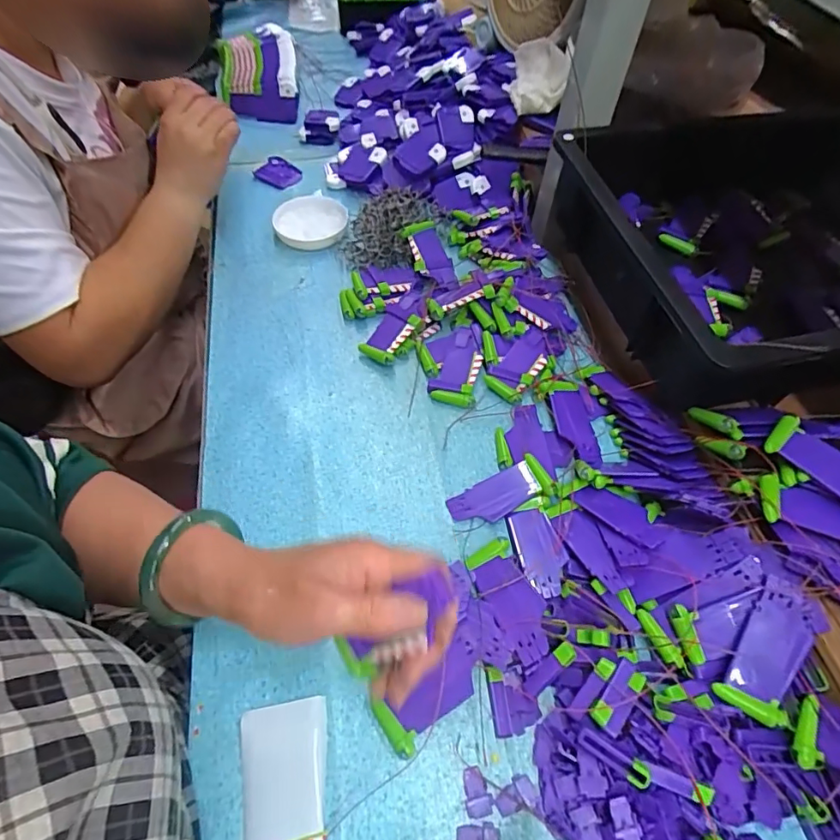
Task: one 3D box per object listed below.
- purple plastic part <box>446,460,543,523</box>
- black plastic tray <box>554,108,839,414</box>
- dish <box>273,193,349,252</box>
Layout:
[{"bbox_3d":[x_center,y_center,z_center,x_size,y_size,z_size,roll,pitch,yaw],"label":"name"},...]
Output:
[{"bbox_3d":[0.064,0.067,0.439,0.079,0.004,0.037,-23,58,-2],"label":"purple plastic part"},{"bbox_3d":[0.367,-0.169,0.481,0.426,0.090,0.302,-9,56,-8],"label":"black plastic tray"},{"bbox_3d":[-0.138,-0.249,0.643,0.090,0.028,0.085,1,55,-1],"label":"dish"}]

